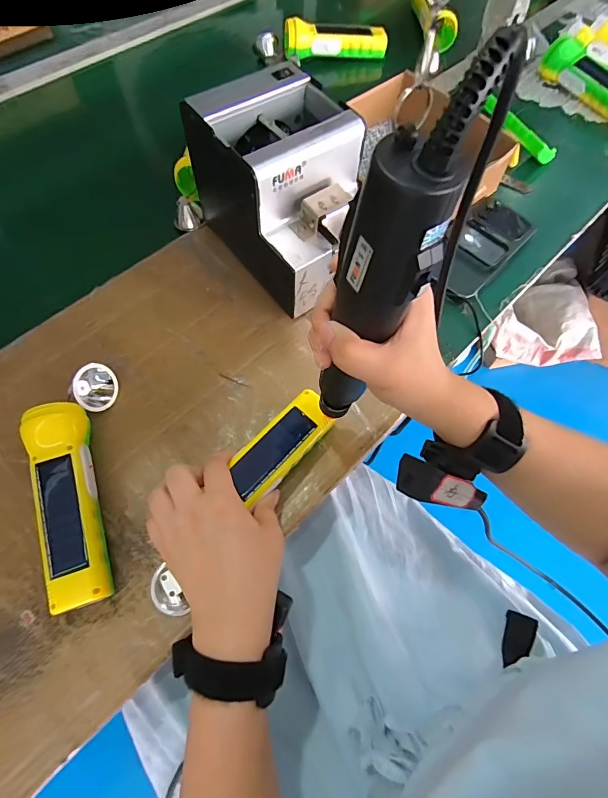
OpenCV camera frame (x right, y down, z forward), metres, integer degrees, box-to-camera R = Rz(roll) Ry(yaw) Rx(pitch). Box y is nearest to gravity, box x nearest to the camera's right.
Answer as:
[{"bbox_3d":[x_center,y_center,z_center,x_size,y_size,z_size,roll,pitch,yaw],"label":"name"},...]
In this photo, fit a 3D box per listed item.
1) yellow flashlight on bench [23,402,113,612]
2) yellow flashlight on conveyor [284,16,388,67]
[{"bbox_3d":[-0.196,0.086,0.345,0.045,0.042,0.163,-14,66,-9],"label":"yellow flashlight on bench"},{"bbox_3d":[0.050,-0.583,0.669,0.166,0.042,0.053,-9,66,-6],"label":"yellow flashlight on conveyor"}]

